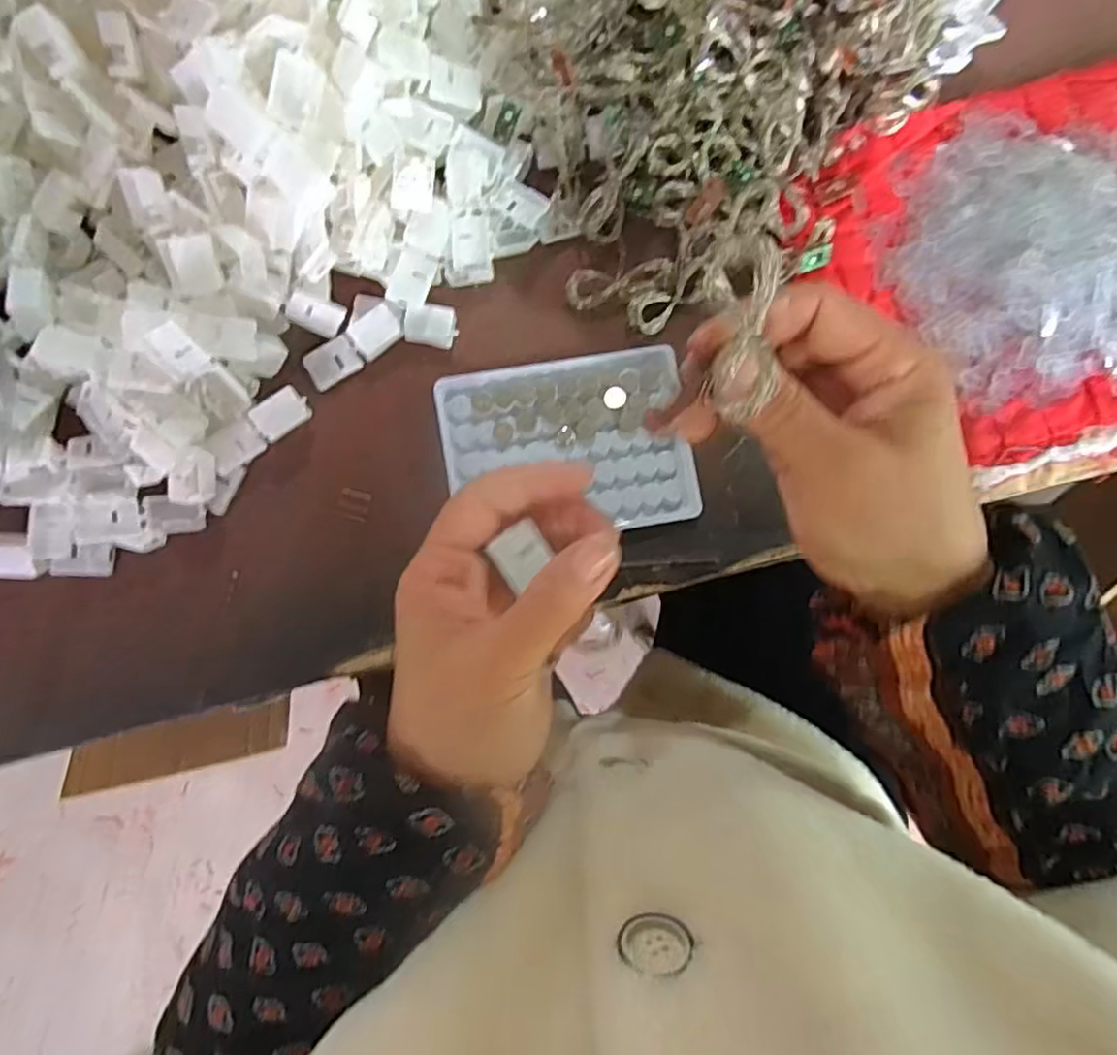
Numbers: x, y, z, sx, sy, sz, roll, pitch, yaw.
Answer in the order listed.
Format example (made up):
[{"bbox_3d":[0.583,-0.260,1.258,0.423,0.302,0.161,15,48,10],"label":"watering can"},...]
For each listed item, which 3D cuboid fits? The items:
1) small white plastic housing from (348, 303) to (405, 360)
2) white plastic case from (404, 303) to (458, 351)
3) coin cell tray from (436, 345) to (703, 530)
[{"bbox_3d":[-0.096,-0.103,0.347,0.029,0.004,0.018,-37,127,7],"label":"small white plastic housing"},{"bbox_3d":[-0.068,-0.108,0.351,0.026,0.014,0.019,7,88,-3],"label":"white plastic case"},{"bbox_3d":[0.005,-0.044,0.354,0.129,0.009,0.093,-8,89,-3],"label":"coin cell tray"}]

